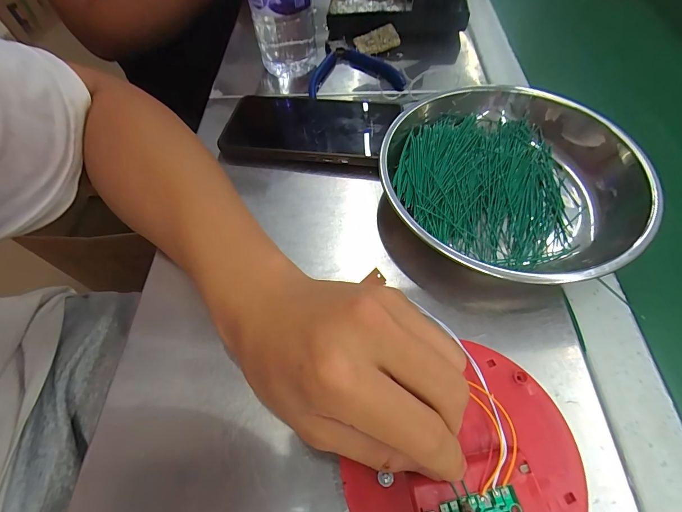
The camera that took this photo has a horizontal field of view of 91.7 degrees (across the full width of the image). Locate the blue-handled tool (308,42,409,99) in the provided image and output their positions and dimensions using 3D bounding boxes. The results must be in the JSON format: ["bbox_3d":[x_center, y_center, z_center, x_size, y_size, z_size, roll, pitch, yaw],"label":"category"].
[{"bbox_3d":[0.015,-0.209,0.366,0.098,0.022,0.084,-2,59,2],"label":"blue-handled tool"}]

